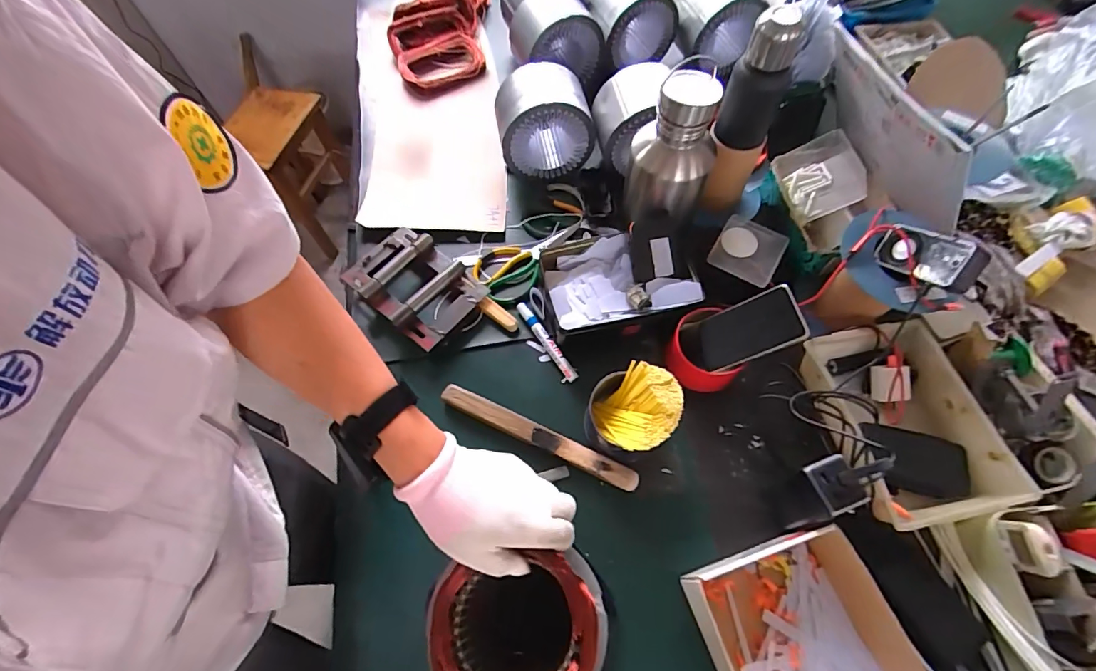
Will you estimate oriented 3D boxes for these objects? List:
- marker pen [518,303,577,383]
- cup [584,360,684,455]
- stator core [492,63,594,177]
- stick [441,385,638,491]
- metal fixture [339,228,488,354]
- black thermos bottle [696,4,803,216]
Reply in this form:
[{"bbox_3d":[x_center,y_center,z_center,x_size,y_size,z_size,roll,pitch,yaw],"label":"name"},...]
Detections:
[{"bbox_3d":[-0.002,0.008,0.679,0.017,0.011,0.139,-31,68,-13],"label":"marker pen"},{"bbox_3d":[0.103,0.095,0.584,0.102,0.093,0.104,0,65,1],"label":"cup"},{"bbox_3d":[-0.005,-0.353,0.782,0.156,0.142,0.105,-6,63,-1],"label":"stator core"},{"bbox_3d":[-0.015,0.133,0.615,0.276,0.016,0.028,23,67,12],"label":"stick"},{"bbox_3d":[-0.202,-0.078,0.705,0.196,0.043,0.136,36,70,18],"label":"metal fixture"},{"bbox_3d":[0.276,-0.292,0.669,0.081,0.290,0.073,28,67,15],"label":"black thermos bottle"}]

